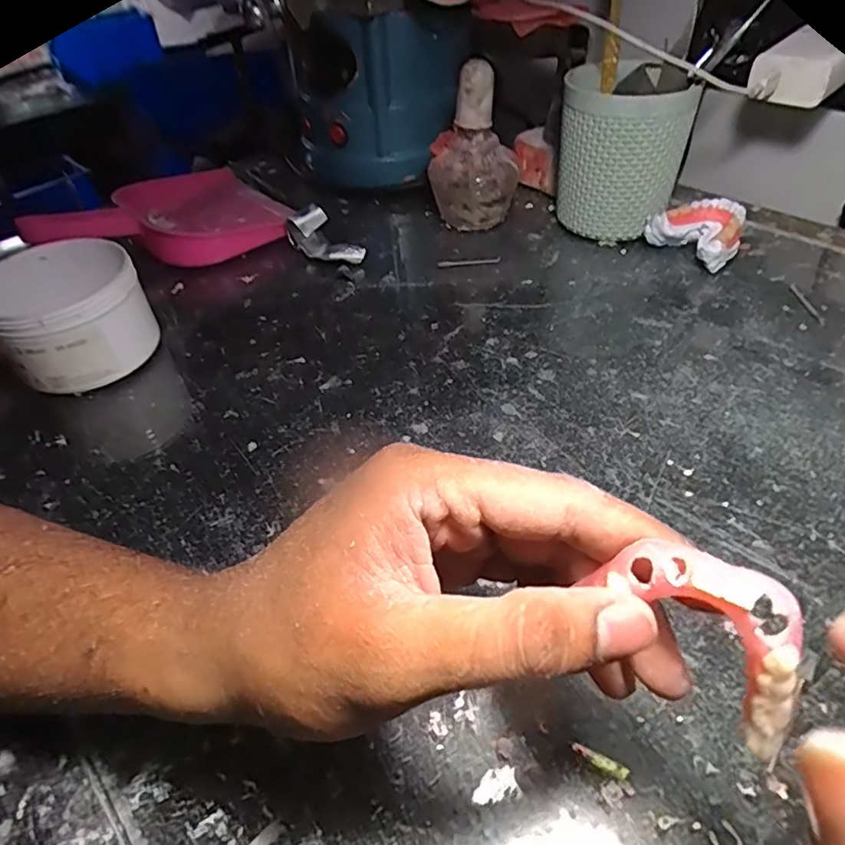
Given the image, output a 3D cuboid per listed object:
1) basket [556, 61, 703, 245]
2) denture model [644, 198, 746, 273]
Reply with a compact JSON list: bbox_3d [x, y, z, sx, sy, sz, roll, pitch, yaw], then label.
[{"bbox_3d":[0.153,-0.207,0.453,0.091,0.113,0.081,12,47,16],"label":"basket"},{"bbox_3d":[0.210,-0.144,0.443,0.053,0.034,0.063,-32,51,-25],"label":"denture model"}]

